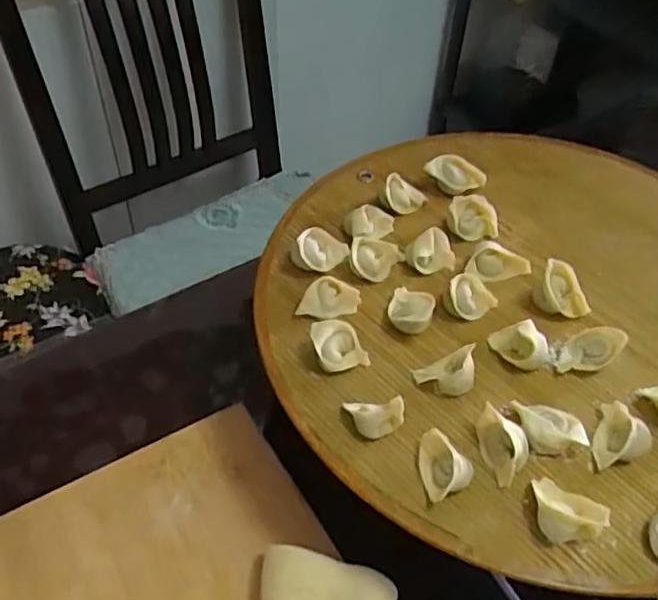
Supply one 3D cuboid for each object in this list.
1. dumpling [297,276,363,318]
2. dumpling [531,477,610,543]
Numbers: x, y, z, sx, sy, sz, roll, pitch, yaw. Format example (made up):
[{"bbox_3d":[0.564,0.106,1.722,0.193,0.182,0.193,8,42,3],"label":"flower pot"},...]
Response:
[{"bbox_3d":[0.000,-0.002,0.516,0.048,0.019,0.026,-3,49,-6],"label":"dumpling"},{"bbox_3d":[0.144,0.129,0.404,0.031,0.021,0.045,-28,55,-25],"label":"dumpling"}]

